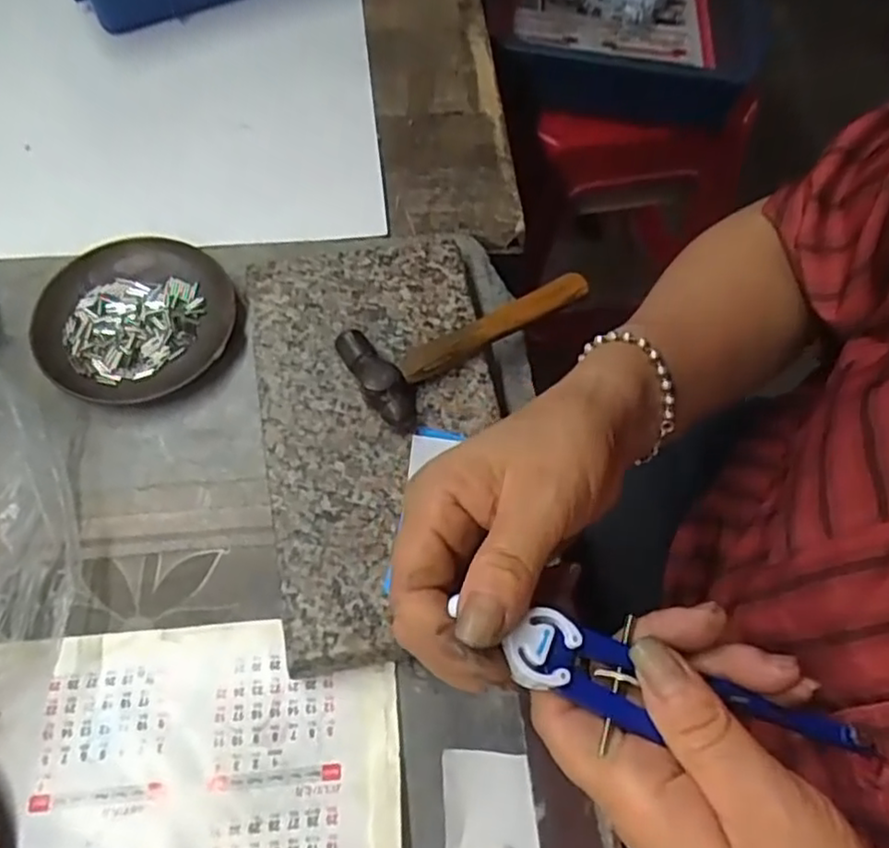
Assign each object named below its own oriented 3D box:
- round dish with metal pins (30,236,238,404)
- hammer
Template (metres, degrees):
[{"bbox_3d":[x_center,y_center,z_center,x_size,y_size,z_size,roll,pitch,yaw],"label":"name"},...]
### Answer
[{"bbox_3d":[-0.189,-0.064,0.423,0.110,0.018,0.110,1,65,-2],"label":"round dish with metal pins"},{"bbox_3d":[0.012,-0.060,0.400,0.150,0.022,0.063,-36,72,-19],"label":"hammer"}]

